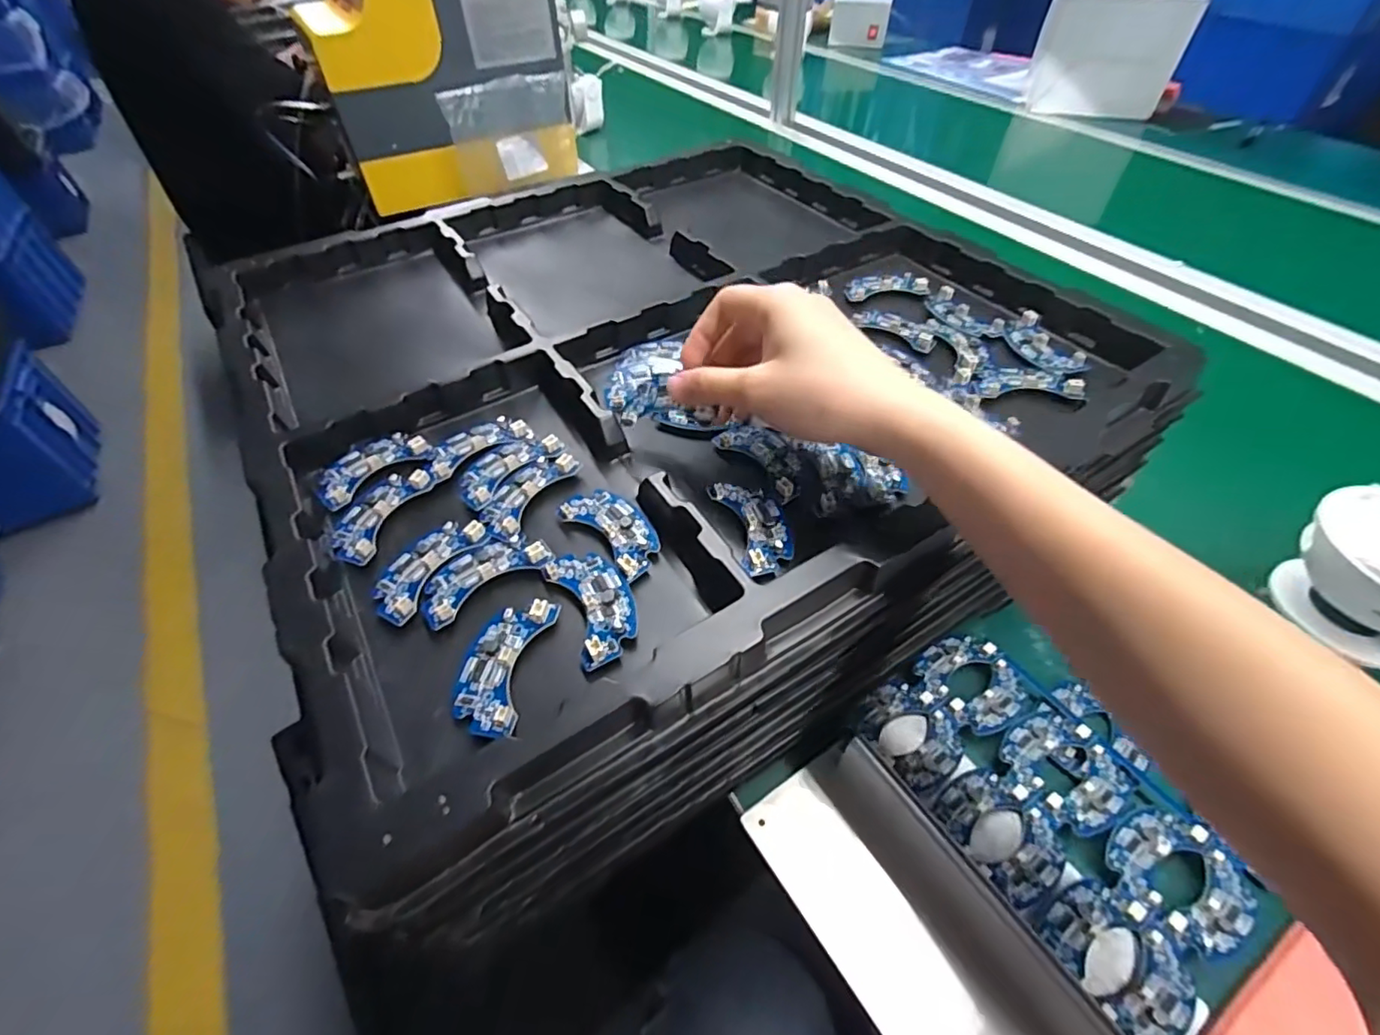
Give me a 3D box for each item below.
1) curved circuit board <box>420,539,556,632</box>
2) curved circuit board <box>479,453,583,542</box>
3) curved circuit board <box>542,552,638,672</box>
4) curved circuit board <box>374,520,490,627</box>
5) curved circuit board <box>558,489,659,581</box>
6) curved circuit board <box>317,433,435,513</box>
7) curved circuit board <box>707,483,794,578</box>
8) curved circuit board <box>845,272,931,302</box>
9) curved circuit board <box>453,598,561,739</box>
[{"bbox_3d":[-0.105,0.025,0.291,0.065,0.009,0.035,-31,56,-24],"label":"curved circuit board"},{"bbox_3d":[-0.092,-0.016,0.323,0.033,0.007,0.062,23,53,18],"label":"curved circuit board"},{"bbox_3d":[-0.045,0.039,0.277,0.032,0.007,0.062,-21,53,-17],"label":"curved circuit board"},{"bbox_3d":[-0.134,0.023,0.293,0.031,0.006,0.063,25,54,20],"label":"curved circuit board"},{"bbox_3d":[-0.040,0.005,0.305,0.030,0.008,0.062,-36,58,-27],"label":"curved circuit board"},{"bbox_3d":[-0.187,-0.032,0.340,0.064,0.007,0.036,-36,59,-27],"label":"curved circuit board"},{"bbox_3d":[0.035,0.003,0.304,0.034,0.006,0.062,-12,51,-10],"label":"curved circuit board"},{"bbox_3d":[0.154,-0.185,0.461,0.064,0.010,0.029,-5,50,-4],"label":"curved circuit board"},{"bbox_3d":[-0.084,0.063,0.257,0.032,0.007,0.062,8,50,6],"label":"curved circuit board"}]

